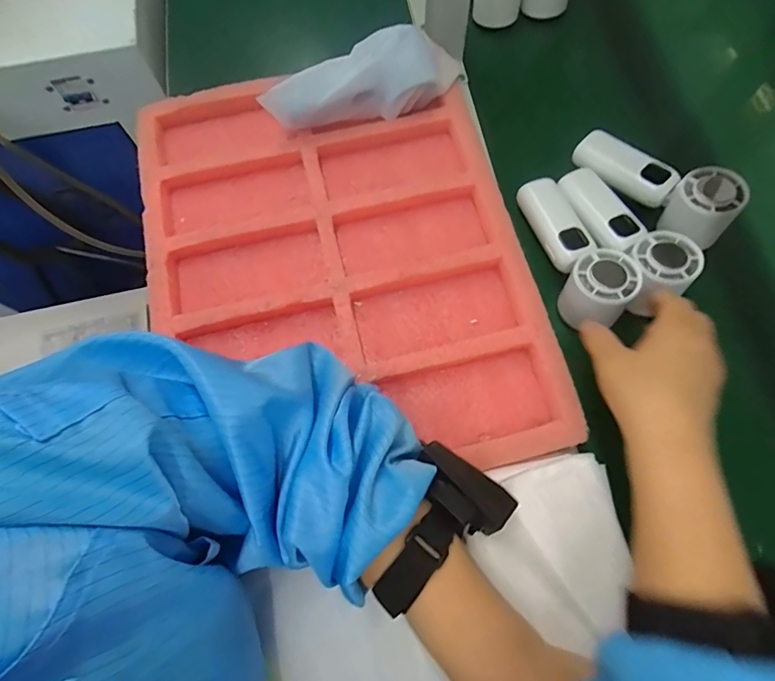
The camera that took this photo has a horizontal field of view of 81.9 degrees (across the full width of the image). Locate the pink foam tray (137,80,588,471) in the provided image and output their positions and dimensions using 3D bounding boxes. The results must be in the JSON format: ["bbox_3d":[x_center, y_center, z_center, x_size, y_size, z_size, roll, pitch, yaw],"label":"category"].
[{"bbox_3d":[-0.049,-0.078,0.416,0.328,0.032,0.415,-12,70,-4],"label":"pink foam tray"}]

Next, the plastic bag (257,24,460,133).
[{"bbox_3d":[-0.017,-0.250,0.435,0.202,0.068,0.048,-21,71,-8],"label":"plastic bag"}]

